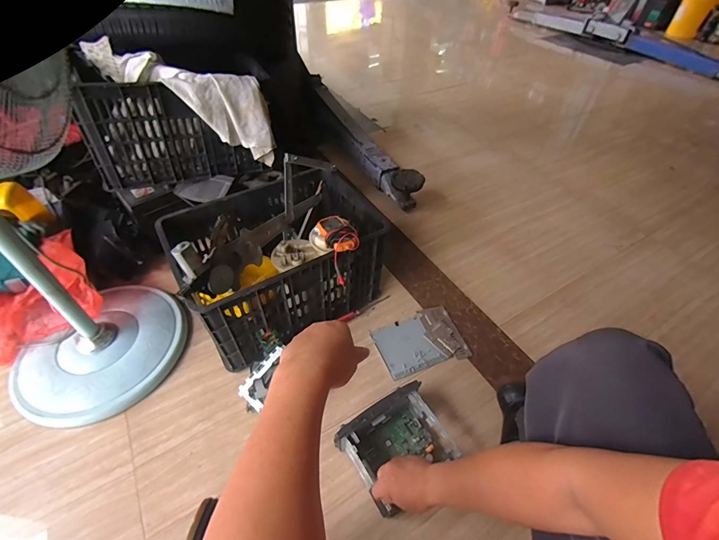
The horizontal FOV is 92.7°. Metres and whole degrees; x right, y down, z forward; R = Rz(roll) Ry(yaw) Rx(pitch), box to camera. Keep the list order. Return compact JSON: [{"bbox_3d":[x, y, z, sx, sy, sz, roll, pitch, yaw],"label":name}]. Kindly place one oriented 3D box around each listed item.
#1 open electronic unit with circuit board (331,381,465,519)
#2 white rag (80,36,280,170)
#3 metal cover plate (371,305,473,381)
[{"bbox_3d":[0.081,0.366,0.717,0.193,0.114,0.155,-23,52,-22],"label":"open electronic unit with circuit board"},{"bbox_3d":[-0.510,-0.481,0.962,0.550,0.235,0.142,26,49,-2],"label":"white rag"},{"bbox_3d":[0.168,0.193,0.960,0.237,0.021,0.170,-12,49,-14],"label":"metal cover plate"}]

